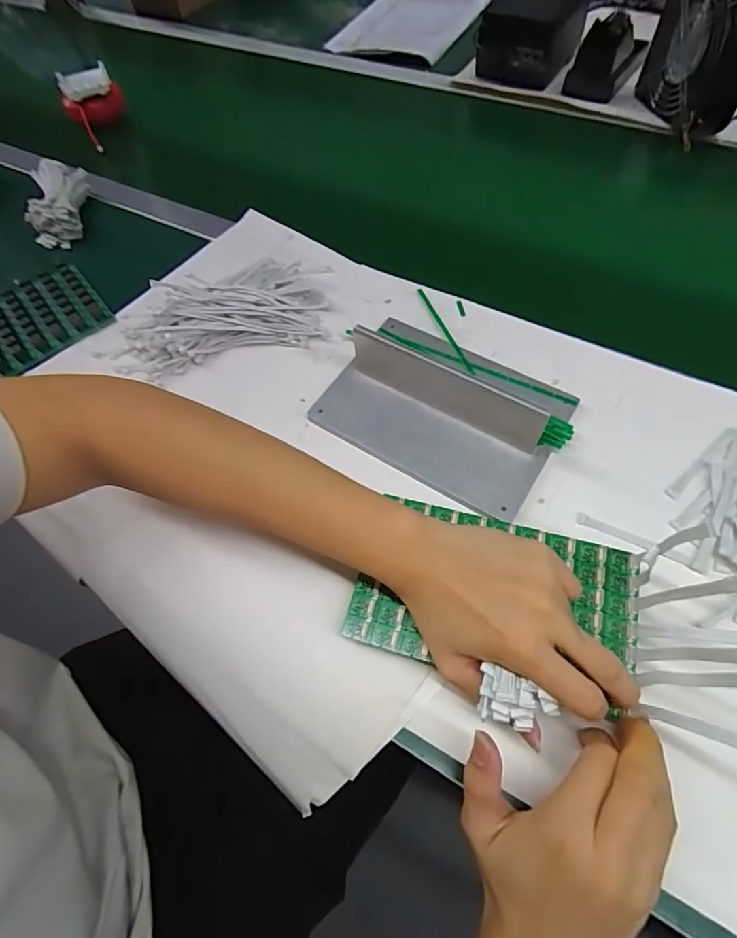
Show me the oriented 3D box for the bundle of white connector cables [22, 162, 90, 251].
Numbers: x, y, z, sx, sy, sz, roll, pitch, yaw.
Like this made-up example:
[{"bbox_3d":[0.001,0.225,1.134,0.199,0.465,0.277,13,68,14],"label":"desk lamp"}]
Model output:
[{"bbox_3d":[-0.378,-0.327,0.572,0.058,0.043,0.104,-10,61,-1],"label":"bundle of white connector cables"}]

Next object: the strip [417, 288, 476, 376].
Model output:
[{"bbox_3d":[0.074,-0.135,0.459,0.005,0.006,0.123,-18,61,-8],"label":"strip"}]

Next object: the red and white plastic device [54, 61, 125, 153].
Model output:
[{"bbox_3d":[-0.381,-0.508,0.657,0.078,0.052,0.102,-24,62,-11],"label":"red and white plastic device"}]

